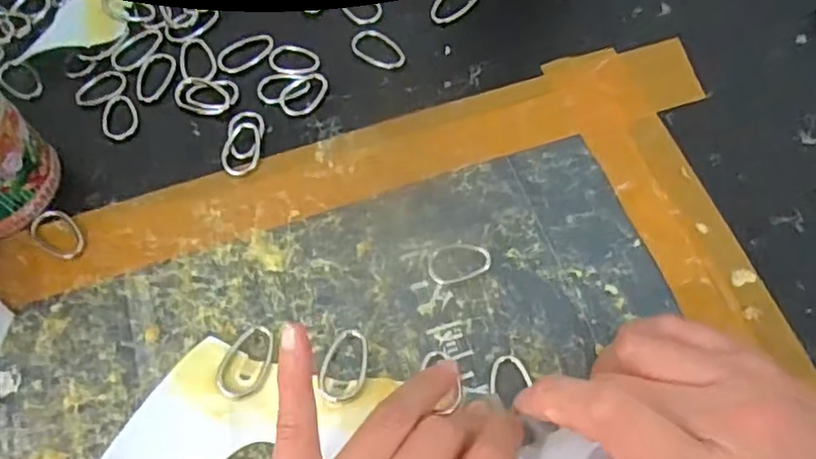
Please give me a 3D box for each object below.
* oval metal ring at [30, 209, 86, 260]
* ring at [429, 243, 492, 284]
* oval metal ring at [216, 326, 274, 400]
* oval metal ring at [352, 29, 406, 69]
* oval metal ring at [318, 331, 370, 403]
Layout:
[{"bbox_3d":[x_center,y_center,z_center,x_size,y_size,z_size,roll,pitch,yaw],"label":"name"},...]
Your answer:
[{"bbox_3d":[-0.174,0.002,0.325,0.032,0.004,0.019,36,71,19],"label":"oval metal ring"},{"bbox_3d":[0.024,0.015,0.303,0.029,0.004,0.018,-9,63,-1],"label":"ring"},{"bbox_3d":[-0.070,0.058,0.285,0.020,0.004,0.034,20,57,1],"label":"oval metal ring"},{"bbox_3d":[-0.017,-0.102,0.368,0.035,0.004,0.019,32,70,18],"label":"oval metal ring"},{"bbox_3d":[-0.027,0.059,0.284,0.020,0.004,0.032,2,58,4],"label":"oval metal ring"}]

